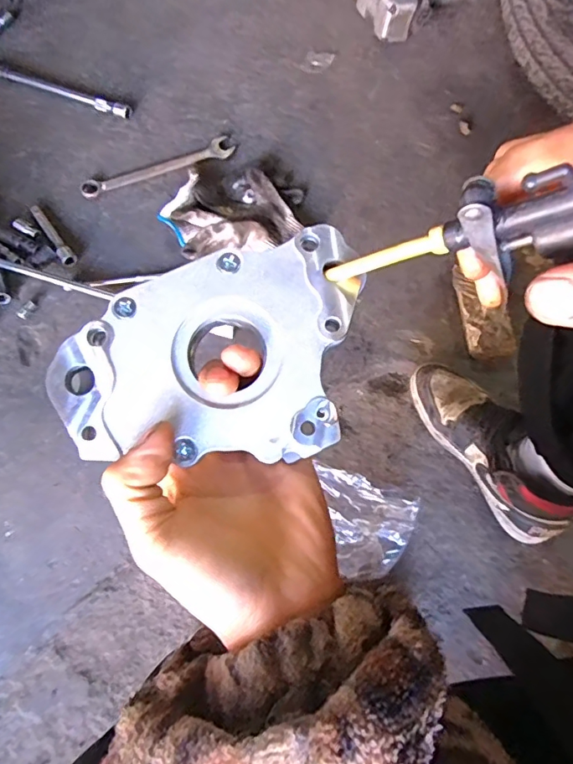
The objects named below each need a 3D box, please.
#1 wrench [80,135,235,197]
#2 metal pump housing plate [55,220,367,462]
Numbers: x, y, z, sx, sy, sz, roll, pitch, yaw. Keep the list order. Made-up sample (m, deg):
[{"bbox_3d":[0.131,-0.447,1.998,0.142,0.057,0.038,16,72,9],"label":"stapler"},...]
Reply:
[{"bbox_3d":[-0.208,-0.348,0.804,0.249,0.012,0.041,-19,74,-3],"label":"wrench"},{"bbox_3d":[-0.037,-0.017,0.240,0.142,0.015,0.103,-4,75,1],"label":"metal pump housing plate"}]

